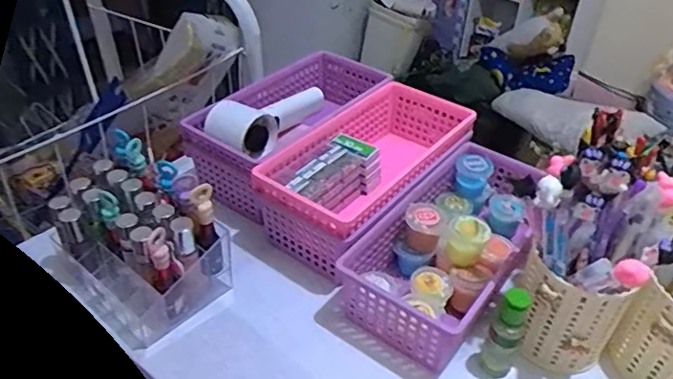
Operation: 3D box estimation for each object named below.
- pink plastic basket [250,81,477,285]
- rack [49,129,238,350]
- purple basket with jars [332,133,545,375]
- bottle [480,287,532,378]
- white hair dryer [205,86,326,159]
[{"bbox_3d":[0.039,-0.021,0.594,0.117,0.080,0.242,27,44,28],"label":"pink plastic basket"},{"bbox_3d":[-0.167,0.034,0.500,0.133,0.121,0.125,30,46,31],"label":"rack"},{"bbox_3d":[0.112,0.052,0.534,0.115,0.069,0.237,24,43,26],"label":"purple basket with jars"},{"bbox_3d":[0.135,0.113,0.446,0.024,0.088,0.020,17,40,18],"label":"bottle"},{"bbox_3d":[-0.073,-0.090,0.620,0.066,0.046,0.138,21,41,22],"label":"white hair dryer"}]

